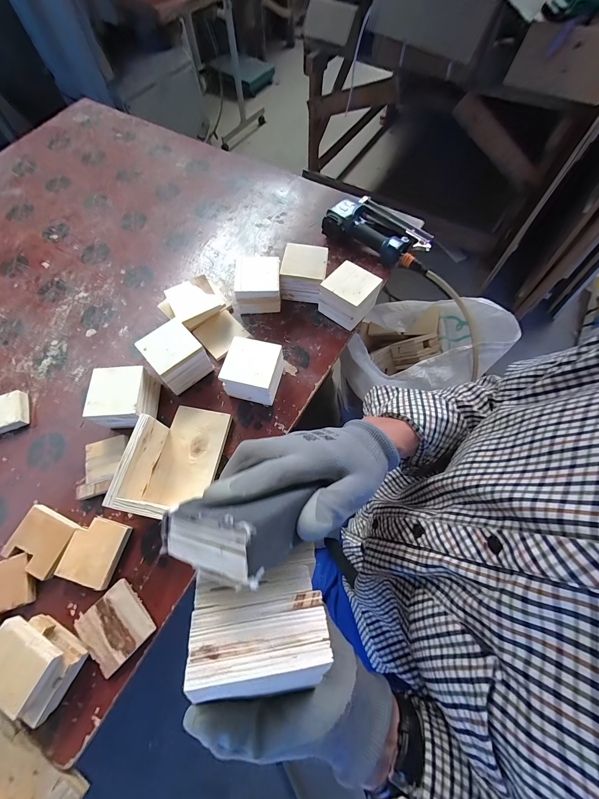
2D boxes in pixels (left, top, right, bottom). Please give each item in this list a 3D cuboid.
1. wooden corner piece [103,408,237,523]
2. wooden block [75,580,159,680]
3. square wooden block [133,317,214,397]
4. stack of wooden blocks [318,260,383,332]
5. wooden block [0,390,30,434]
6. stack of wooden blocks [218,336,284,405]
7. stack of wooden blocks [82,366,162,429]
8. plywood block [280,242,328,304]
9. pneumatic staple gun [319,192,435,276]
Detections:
[{"bbox_3d":[-0.204,0.090,0.487,0.119,0.081,0.188,11,69,5],"label":"wooden corner piece"},{"bbox_3d":[-0.269,0.331,0.434,0.092,0.011,0.088,41,74,15],"label":"wooden block"},{"bbox_3d":[-0.233,-0.082,0.565,0.089,0.074,0.102,-38,73,-13],"label":"square wooden block"},{"bbox_3d":[0.107,-0.217,0.622,0.100,0.094,0.092,38,74,14],"label":"stack of wooden blocks"},{"bbox_3d":[-0.566,0.030,0.561,0.088,0.027,0.069,-20,70,-7],"label":"wooden block"},{"bbox_3d":[-0.083,-0.051,0.554,0.099,0.077,0.093,13,69,6],"label":"stack of wooden blocks"},{"bbox_3d":[-0.313,-0.001,0.535,0.092,0.081,0.090,-3,69,-1],"label":"stack of wooden blocks"},{"bbox_3d":[0.012,-0.273,0.646,0.094,0.075,0.096,11,69,5],"label":"plywood block"},{"bbox_3d":[0.204,-0.416,0.714,0.263,0.065,0.147,26,71,10],"label":"pneumatic staple gun"}]

